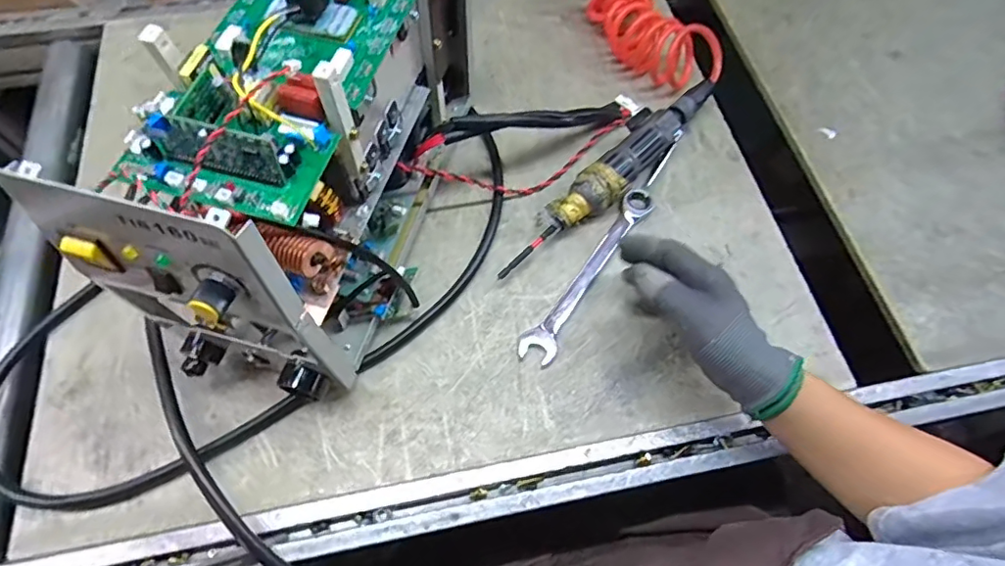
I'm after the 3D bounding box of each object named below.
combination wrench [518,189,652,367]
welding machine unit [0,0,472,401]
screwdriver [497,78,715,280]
[{"bbox_3d":[0.086,-0.016,0.520,0.032,0.020,0.212,32,67,13],"label":"combination wrench"},{"bbox_3d":[-0.138,-0.132,0.454,0.142,0.231,0.343,13,64,4],"label":"welding machine unit"},{"bbox_3d":[0.115,-0.110,0.554,0.052,0.043,0.321,39,68,16],"label":"screwdriver"}]

